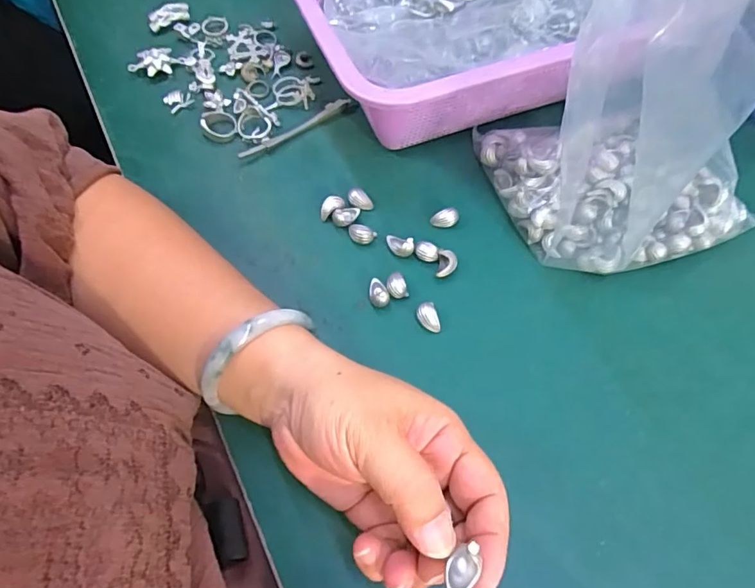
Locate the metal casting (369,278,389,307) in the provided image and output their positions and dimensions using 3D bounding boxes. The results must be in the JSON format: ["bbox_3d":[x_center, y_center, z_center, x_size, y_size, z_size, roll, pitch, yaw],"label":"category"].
[{"bbox_3d":[0.001,-0.001,0.327,0.013,0.012,0.019,0,63,0],"label":"metal casting"}]

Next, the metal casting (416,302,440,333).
[{"bbox_3d":[0.033,0.015,0.321,0.013,0.010,0.018,-19,65,-10],"label":"metal casting"}]

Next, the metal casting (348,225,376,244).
[{"bbox_3d":[-0.011,-0.041,0.347,0.019,0.011,0.013,6,63,3],"label":"metal casting"}]

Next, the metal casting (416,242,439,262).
[{"bbox_3d":[0.034,-0.029,0.342,0.016,0.010,0.009,14,64,7],"label":"metal casting"}]

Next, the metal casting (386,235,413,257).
[{"bbox_3d":[0.014,-0.033,0.342,0.021,0.013,0.010,26,66,12],"label":"metal casting"}]

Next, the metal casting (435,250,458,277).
[{"bbox_3d":[0.047,-0.019,0.337,0.013,0.013,0.016,8,63,4],"label":"metal casting"}]

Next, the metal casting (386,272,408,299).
[{"bbox_3d":[0.012,-0.006,0.330,0.013,0.010,0.016,-13,64,-7],"label":"metal casting"}]

